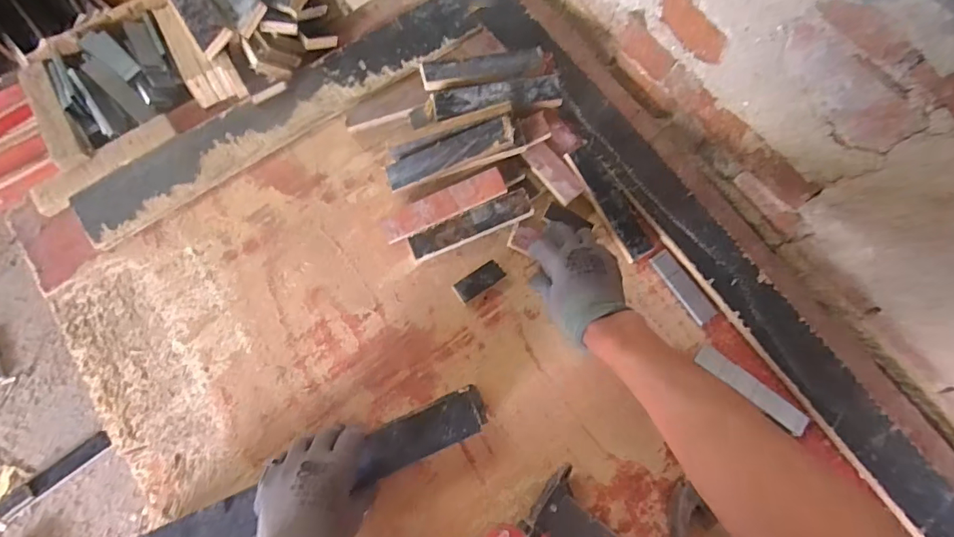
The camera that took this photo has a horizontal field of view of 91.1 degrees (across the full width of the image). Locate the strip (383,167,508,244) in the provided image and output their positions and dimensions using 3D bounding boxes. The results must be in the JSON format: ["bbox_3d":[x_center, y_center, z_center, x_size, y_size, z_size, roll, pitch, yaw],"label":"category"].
[{"bbox_3d":[-0.041,-0.082,0.591,0.159,0.012,0.038,-25,80,-2],"label":"strip"}]

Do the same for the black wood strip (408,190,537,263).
[{"bbox_3d":[-0.007,-0.053,0.593,0.161,0.011,0.035,-24,99,-5],"label":"black wood strip"}]

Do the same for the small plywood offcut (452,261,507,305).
[{"bbox_3d":[0.003,0.016,0.579,0.063,0.012,0.027,-35,79,-10],"label":"small plywood offcut"}]

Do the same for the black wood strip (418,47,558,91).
[{"bbox_3d":[0.016,-0.271,0.635,0.178,0.010,0.045,-11,74,-8],"label":"black wood strip"}]

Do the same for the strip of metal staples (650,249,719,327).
[{"bbox_3d":[0.264,0.024,0.596,0.029,0.005,0.104,-32,78,-9],"label":"strip of metal staples"}]

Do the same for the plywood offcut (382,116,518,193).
[{"bbox_3d":[-0.034,-0.145,0.595,0.167,0.009,0.039,-21,76,9],"label":"plywood offcut"}]

